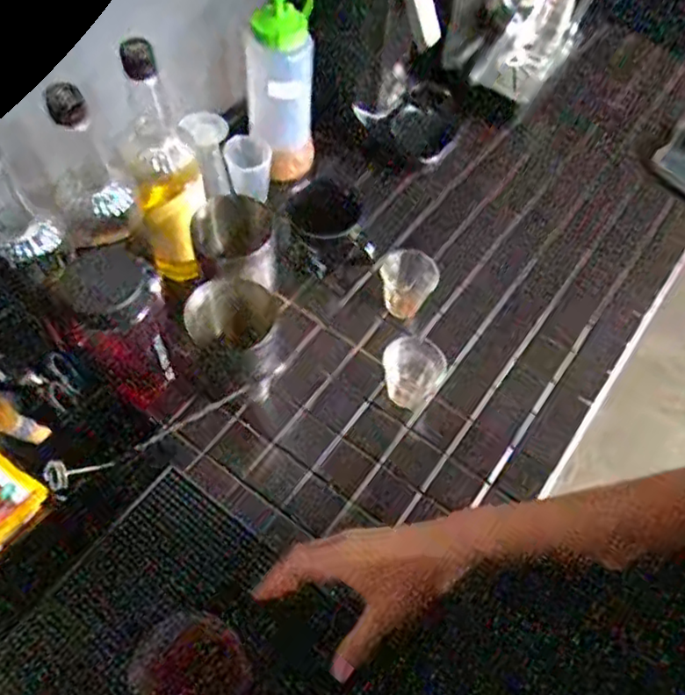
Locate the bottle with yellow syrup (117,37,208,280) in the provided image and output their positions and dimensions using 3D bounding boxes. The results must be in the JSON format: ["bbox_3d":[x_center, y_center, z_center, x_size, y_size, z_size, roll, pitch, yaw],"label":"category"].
[{"bbox_3d":[-0.177,-0.177,0.649,0.091,0.253,0.088,-19,62,-15],"label":"bottle with yellow syrup"}]

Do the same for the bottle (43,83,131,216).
[{"bbox_3d":[-0.231,-0.179,0.577,0.056,0.139,0.068,-16,61,-14],"label":"bottle"}]

